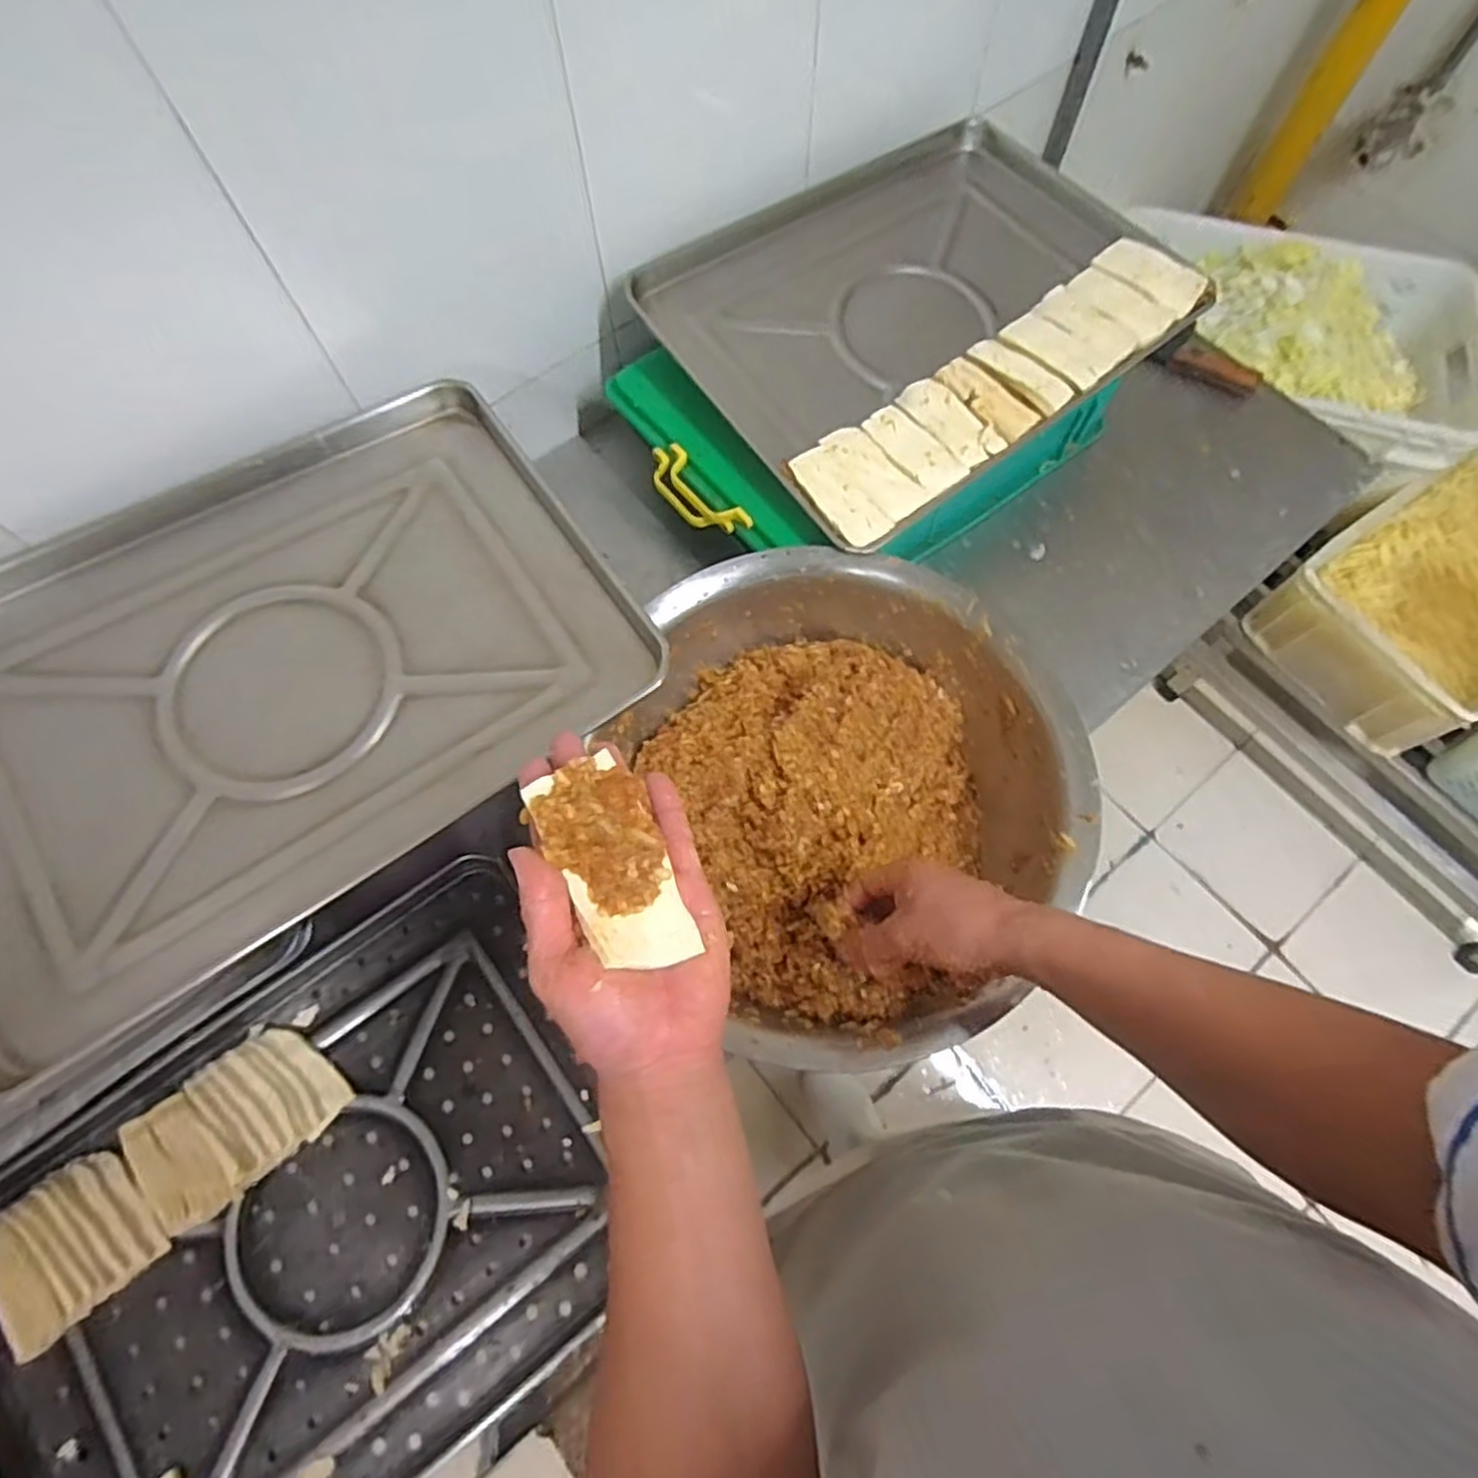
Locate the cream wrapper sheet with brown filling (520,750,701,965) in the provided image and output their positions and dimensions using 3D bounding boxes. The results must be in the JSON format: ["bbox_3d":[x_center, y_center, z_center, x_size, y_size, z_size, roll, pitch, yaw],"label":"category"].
[{"bbox_3d":[-0.068,0.068,0.417,0.055,0.018,0.115,-25,71,-18],"label":"cream wrapper sheet with brown filling"}]

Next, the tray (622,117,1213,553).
[{"bbox_3d":[0.208,-0.499,0.872,0.566,0.055,0.409,-37,73,-13],"label":"tray"}]

